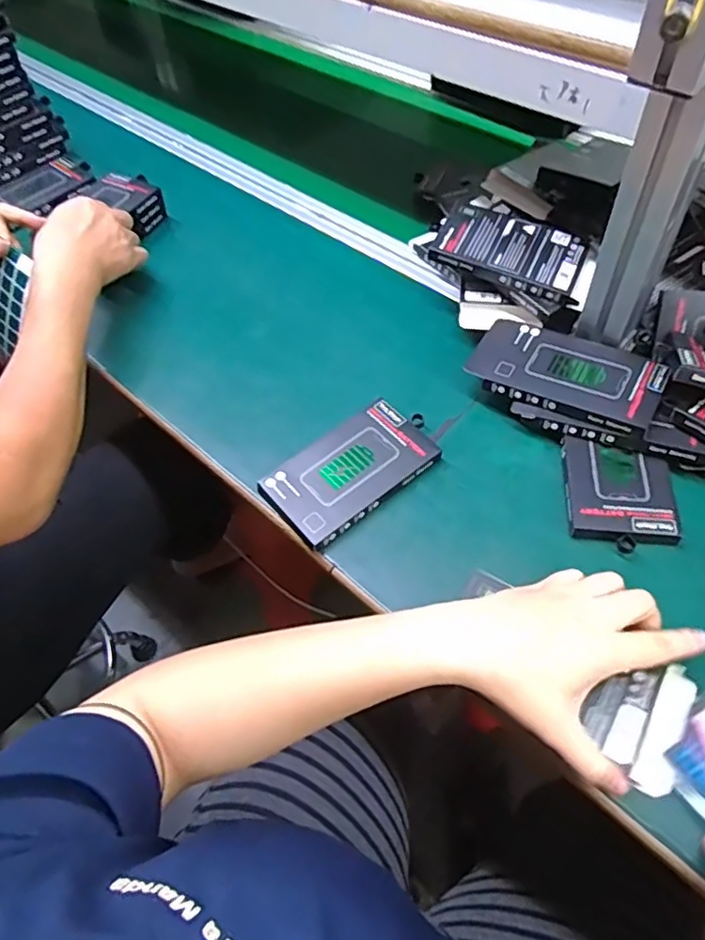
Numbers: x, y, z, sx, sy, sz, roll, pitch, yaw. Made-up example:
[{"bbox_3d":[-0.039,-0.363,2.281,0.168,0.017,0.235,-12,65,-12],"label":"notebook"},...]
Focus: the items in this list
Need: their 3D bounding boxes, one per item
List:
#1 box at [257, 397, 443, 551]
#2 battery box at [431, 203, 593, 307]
[{"bbox_3d":[-0.001,-0.002,0.509,0.141,0.015,0.079,-35,60,-20],"label":"box"},{"bbox_3d":[0.147,-0.204,0.569,0.134,0.011,0.076,23,67,12],"label":"battery box"}]

